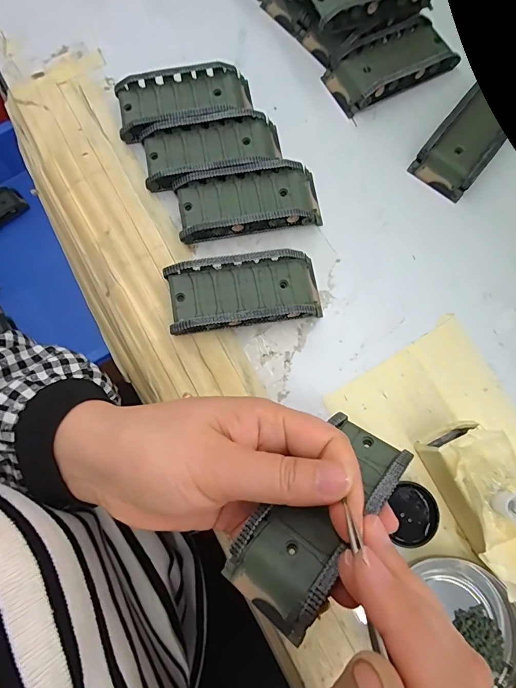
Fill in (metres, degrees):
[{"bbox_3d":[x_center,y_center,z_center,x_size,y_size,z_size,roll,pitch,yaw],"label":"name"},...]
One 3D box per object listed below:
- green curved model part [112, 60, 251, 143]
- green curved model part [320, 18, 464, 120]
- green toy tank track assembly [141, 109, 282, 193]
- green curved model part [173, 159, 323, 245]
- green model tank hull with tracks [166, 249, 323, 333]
[{"bbox_3d":[-0.053,-0.178,0.287,0.096,0.019,0.044,-12,77,-4],"label":"green curved model part"},{"bbox_3d":[0.101,-0.215,0.299,0.094,0.021,0.045,-28,79,-7],"label":"green curved model part"},{"bbox_3d":[-0.032,-0.139,0.279,0.095,0.017,0.044,-10,77,-3],"label":"green toy tank track assembly"},{"bbox_3d":[-0.006,-0.099,0.271,0.096,0.020,0.044,-9,77,-3],"label":"green curved model part"},{"bbox_3d":[-0.008,-0.033,0.253,0.094,0.024,0.045,-9,77,-3],"label":"green model tank hull with tracks"}]

